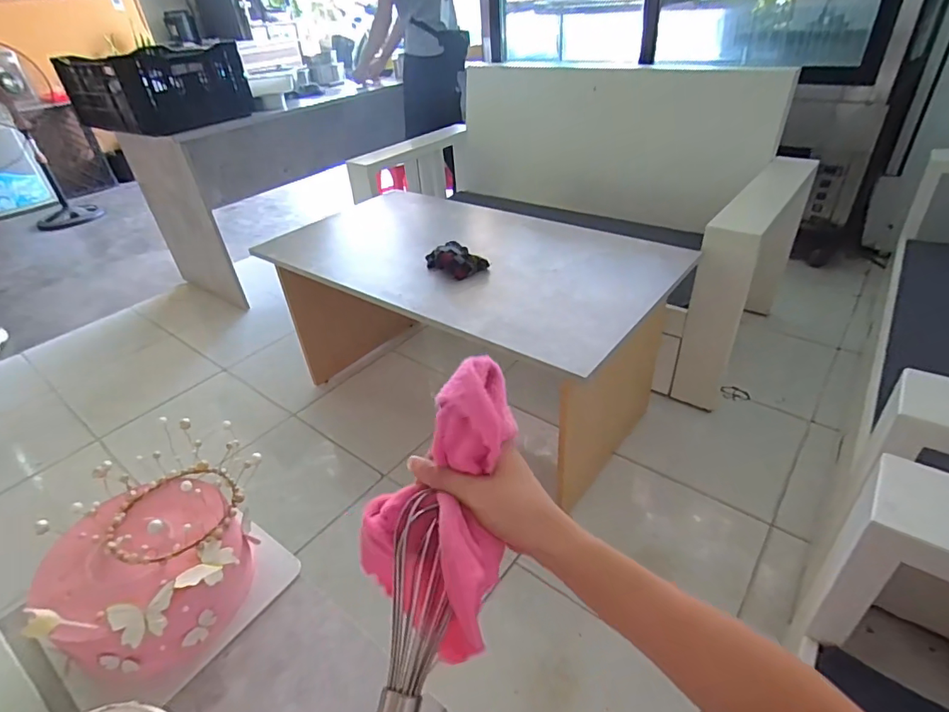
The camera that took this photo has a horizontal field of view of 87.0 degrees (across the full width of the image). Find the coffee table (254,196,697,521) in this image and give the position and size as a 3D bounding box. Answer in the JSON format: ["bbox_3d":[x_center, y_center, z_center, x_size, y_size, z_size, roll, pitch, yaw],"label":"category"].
[{"bbox_3d":[-0.026,-0.091,1.342,0.991,0.445,0.564,21,43,31],"label":"coffee table"}]

